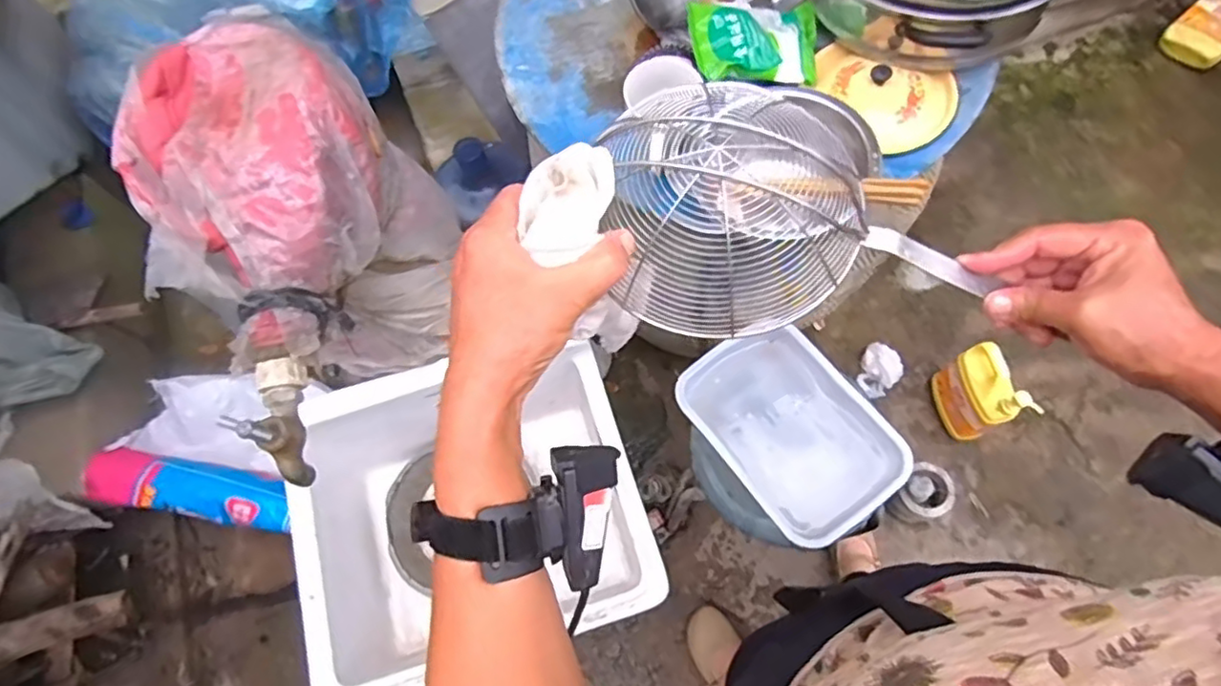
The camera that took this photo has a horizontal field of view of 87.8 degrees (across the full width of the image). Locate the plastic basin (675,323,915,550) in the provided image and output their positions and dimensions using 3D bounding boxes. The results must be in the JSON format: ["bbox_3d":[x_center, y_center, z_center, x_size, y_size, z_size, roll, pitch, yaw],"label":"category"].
[{"bbox_3d":[0.244,0.118,0.882,0.198,0.067,0.296,-34,69,-11],"label":"plastic basin"}]

